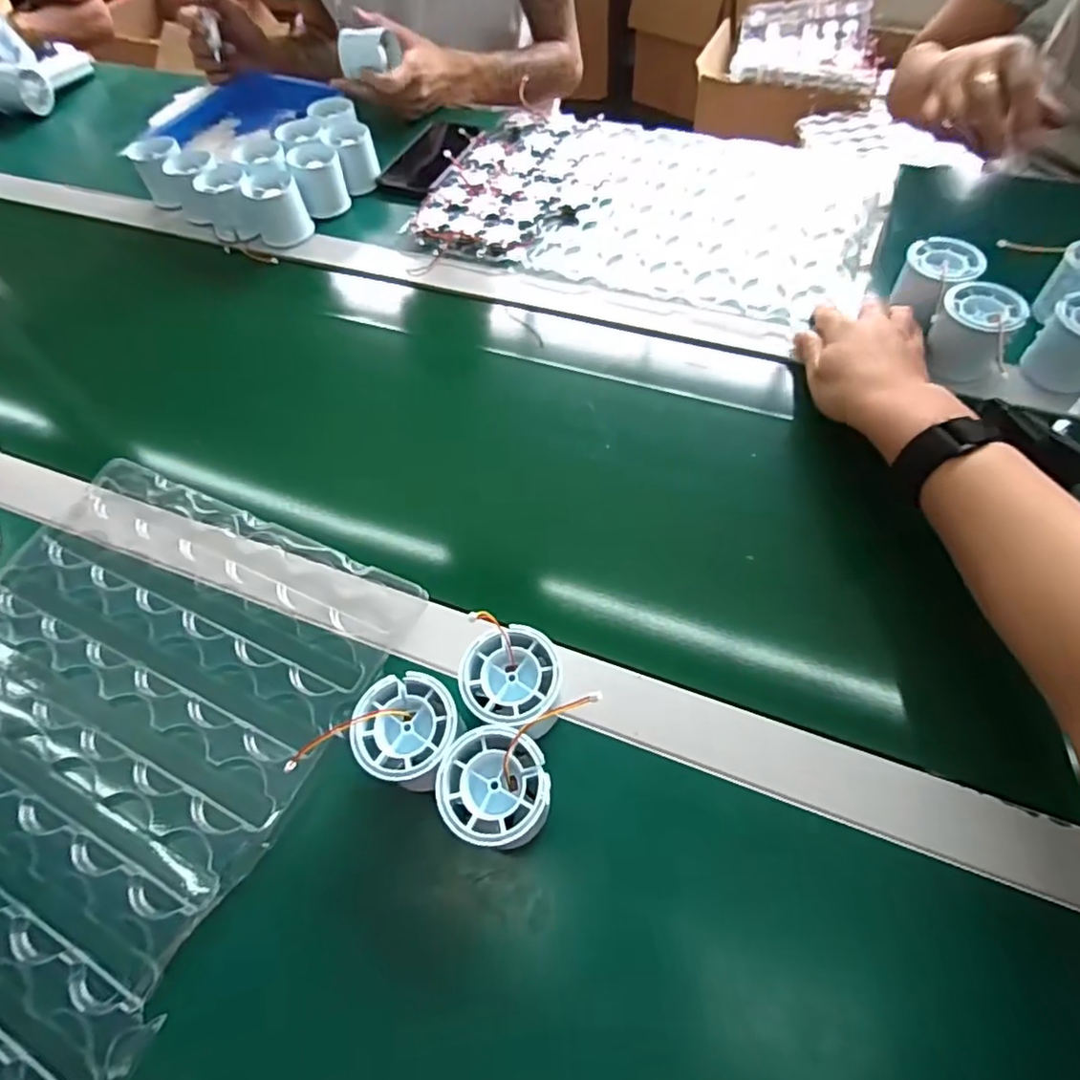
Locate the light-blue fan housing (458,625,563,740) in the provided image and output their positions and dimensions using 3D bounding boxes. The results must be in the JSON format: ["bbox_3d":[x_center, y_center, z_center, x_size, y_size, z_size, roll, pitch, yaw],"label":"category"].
[{"bbox_3d":[-0.014,0.085,0.354,0.053,0.051,0.053,-2,58,4],"label":"light-blue fan housing"}]

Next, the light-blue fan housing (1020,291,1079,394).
[{"bbox_3d":[0.408,-0.149,0.466,0.054,0.052,0.052,-2,58,4],"label":"light-blue fan housing"}]

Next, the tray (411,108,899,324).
[{"bbox_3d":[0.116,-0.358,0.640,0.441,0.023,0.298,18,62,15],"label":"tray"}]

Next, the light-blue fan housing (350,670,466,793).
[{"bbox_3d":[-0.069,0.107,0.340,0.057,0.042,0.054,-2,58,4],"label":"light-blue fan housing"}]

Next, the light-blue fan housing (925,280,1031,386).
[{"bbox_3d":[0.334,-0.156,0.479,0.064,0.059,0.059,-34,62,-15],"label":"light-blue fan housing"}]

